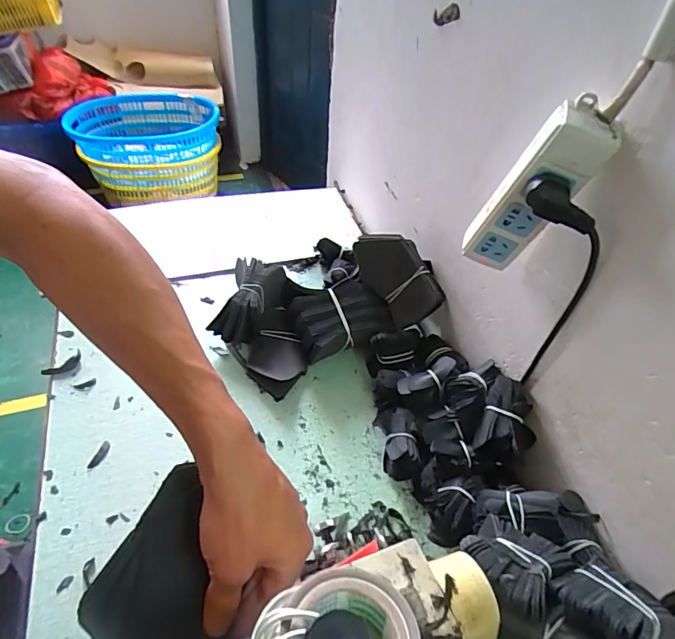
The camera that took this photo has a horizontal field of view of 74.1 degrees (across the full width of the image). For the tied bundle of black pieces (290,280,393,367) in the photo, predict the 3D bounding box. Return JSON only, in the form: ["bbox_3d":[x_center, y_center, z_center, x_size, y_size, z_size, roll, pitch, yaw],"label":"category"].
[{"bbox_3d":[0.002,0.006,0.661,0.148,0.085,0.099,-7,48,-10],"label":"tied bundle of black pieces"}]

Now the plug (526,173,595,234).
[{"bbox_3d":[0.189,-0.098,0.375,0.056,0.032,0.024,16,48,10],"label":"plug"}]

